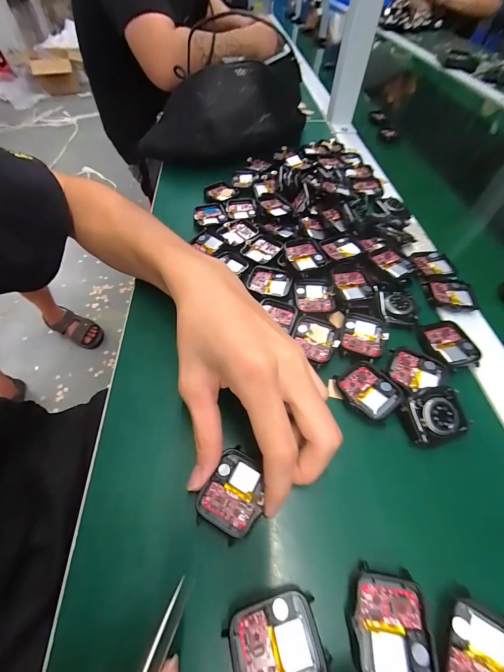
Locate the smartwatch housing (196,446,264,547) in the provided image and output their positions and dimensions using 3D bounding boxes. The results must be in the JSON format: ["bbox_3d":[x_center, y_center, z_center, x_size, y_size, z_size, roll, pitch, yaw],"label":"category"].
[{"bbox_3d":[-0.010,0.096,0.175,0.036,0.007,0.045,27,60,16],"label":"smartwatch housing"}]

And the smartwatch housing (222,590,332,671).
[{"bbox_3d":[0.012,0.154,0.137,0.045,0.006,0.037,-11,57,-10],"label":"smartwatch housing"}]

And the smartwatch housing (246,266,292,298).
[{"bbox_3d":[0.017,-0.054,0.280,0.043,0.008,0.033,18,57,10],"label":"smartwatch housing"}]

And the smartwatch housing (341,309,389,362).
[{"bbox_3d":[0.097,-0.001,0.242,0.035,0.007,0.046,17,56,9],"label":"smartwatch housing"}]

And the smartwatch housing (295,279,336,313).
[{"bbox_3d":[0.060,-0.038,0.267,0.035,0.006,0.038,2,55,-1],"label":"smartwatch housing"}]

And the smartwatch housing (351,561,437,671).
[{"bbox_3d":[0.070,0.148,0.142,0.036,0.005,0.045,7,56,3],"label":"smartwatch housing"}]

